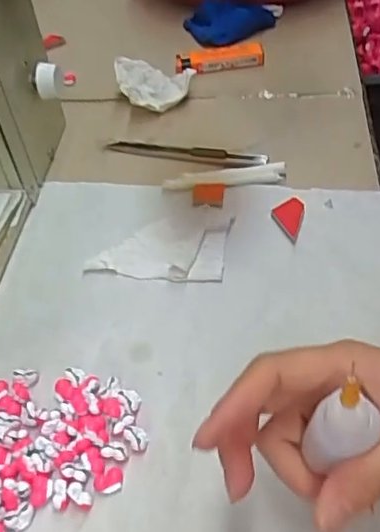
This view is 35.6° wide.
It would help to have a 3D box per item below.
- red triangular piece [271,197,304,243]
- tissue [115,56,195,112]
[{"bbox_3d":[0.067,-0.033,0.407,0.021,0.005,0.037,8,49,11],"label":"red triangular piece"},{"bbox_3d":[-0.034,-0.158,0.512,0.066,0.020,0.049,3,49,7],"label":"tissue"}]

